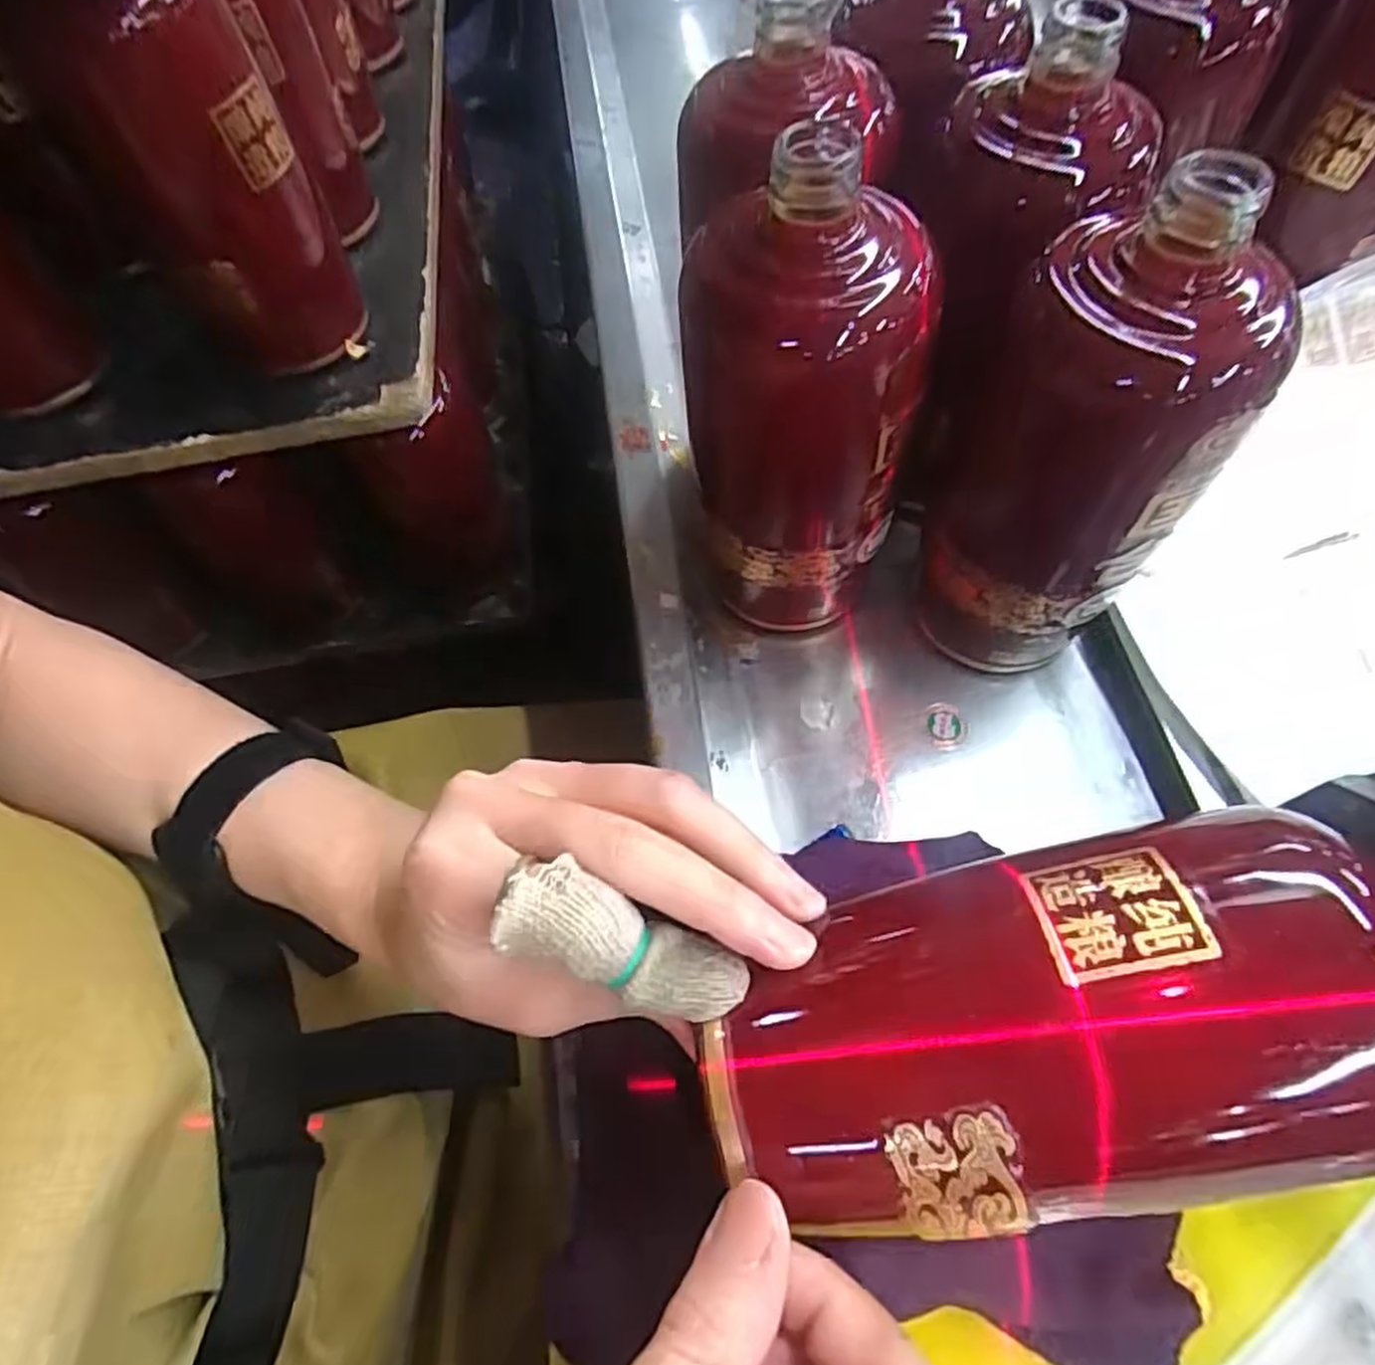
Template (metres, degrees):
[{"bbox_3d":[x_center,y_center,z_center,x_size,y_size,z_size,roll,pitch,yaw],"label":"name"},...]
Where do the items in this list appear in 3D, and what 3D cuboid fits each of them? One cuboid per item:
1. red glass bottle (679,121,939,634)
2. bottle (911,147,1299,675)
[{"bbox_3d":[0.037,-0.085,0.287,0.078,0.188,0.074,-3,59,-2],"label":"red glass bottle"},{"bbox_3d":[0.132,-0.080,0.270,0.079,0.164,0.072,5,62,8],"label":"bottle"}]

